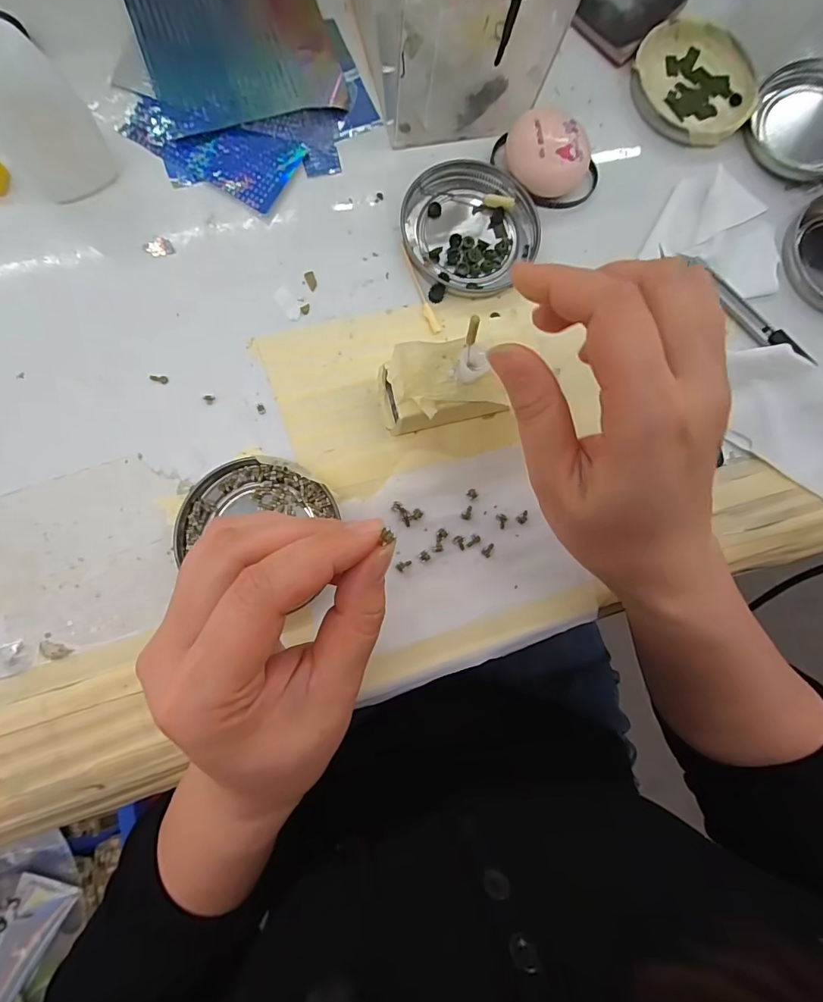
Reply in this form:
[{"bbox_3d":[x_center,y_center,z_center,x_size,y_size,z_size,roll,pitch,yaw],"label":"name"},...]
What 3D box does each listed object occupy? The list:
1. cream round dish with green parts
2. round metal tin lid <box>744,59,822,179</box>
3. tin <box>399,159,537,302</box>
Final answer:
[{"bbox_3d":[0.179,-0.264,0.284,0.076,0.011,0.079,1,84,-6],"label":"cream round dish with green parts"},{"bbox_3d":[0.257,-0.244,0.279,0.072,0.020,0.066,1,83,-6],"label":"round metal tin lid"},{"bbox_3d":[0.035,-0.158,0.259,0.077,0.008,0.076,1,84,-6],"label":"tin"}]

